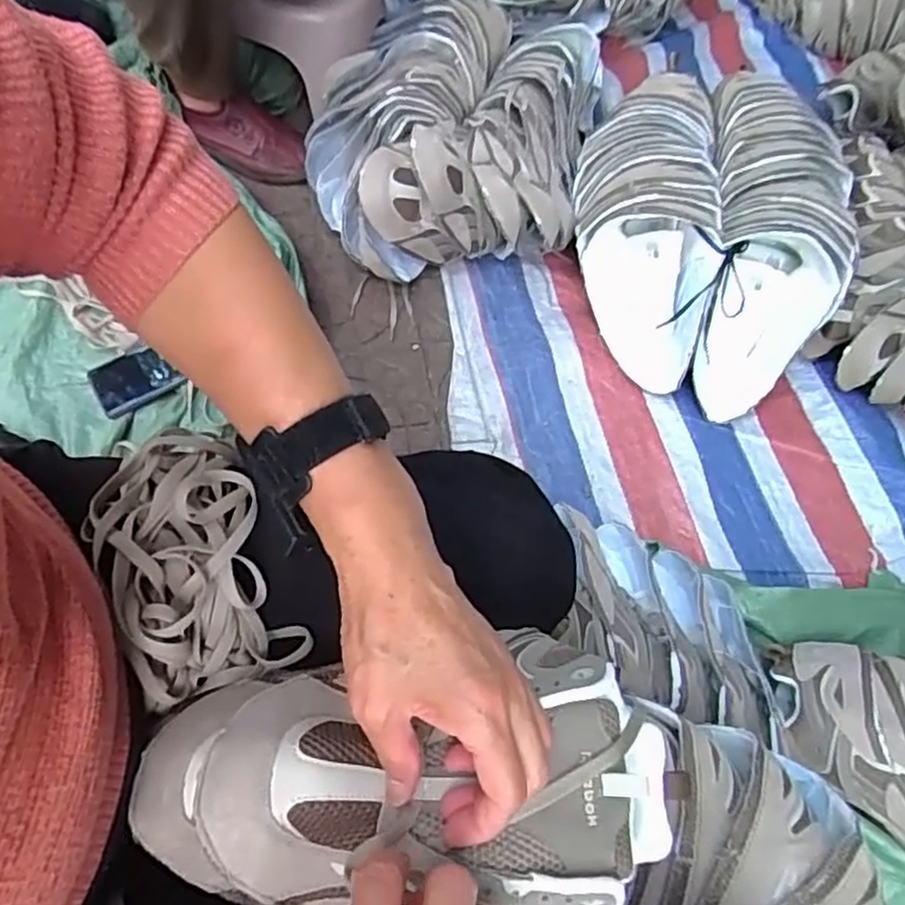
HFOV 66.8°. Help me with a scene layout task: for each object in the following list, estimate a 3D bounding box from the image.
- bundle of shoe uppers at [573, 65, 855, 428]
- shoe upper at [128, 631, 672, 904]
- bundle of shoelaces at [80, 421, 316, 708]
[{"bbox_3d":[0.326,-0.290,0.927,0.344,0.216,0.405,18,63,3],"label":"bundle of shoe uppers"},{"bbox_3d":[-0.017,0.170,0.353,0.275,0.081,0.136,4,63,-9],"label":"shoe upper"},{"bbox_3d":[-0.154,0.059,0.400,0.089,0.051,0.152,-20,68,-17],"label":"bundle of shoelaces"}]

